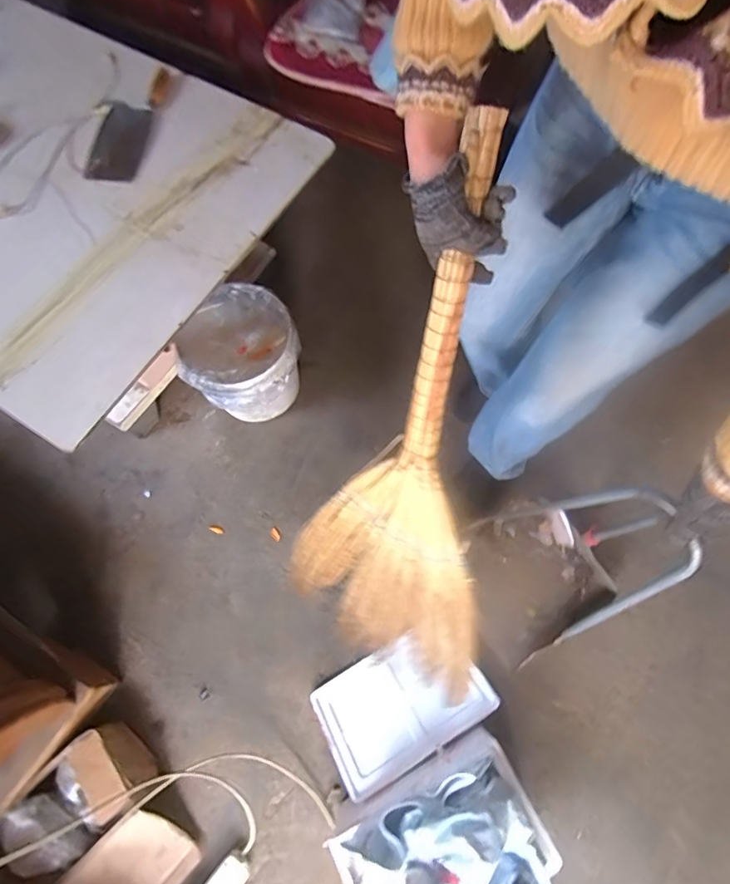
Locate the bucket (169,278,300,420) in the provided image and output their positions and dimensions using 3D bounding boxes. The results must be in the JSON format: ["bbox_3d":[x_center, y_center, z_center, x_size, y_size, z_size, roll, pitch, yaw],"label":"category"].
[{"bbox_3d":[-0.280,-0.187,1.129,0.260,0.262,0.238,0,72,0],"label":"bucket"}]

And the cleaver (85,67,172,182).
[{"bbox_3d":[-0.518,-0.685,1.008,0.122,0.030,0.340,6,70,2],"label":"cleaver"}]

